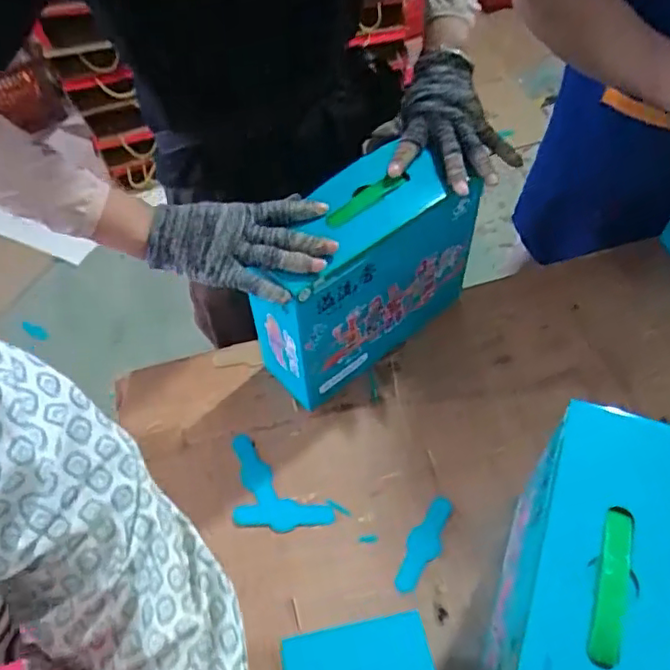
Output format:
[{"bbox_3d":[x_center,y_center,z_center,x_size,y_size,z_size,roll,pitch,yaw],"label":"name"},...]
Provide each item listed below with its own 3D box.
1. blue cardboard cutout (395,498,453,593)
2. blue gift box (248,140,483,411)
[{"bbox_3d":[0.095,0.218,0.642,0.035,0.009,0.110,23,59,17],"label":"blue cardboard cutout"},{"bbox_3d":[0.036,-0.064,0.701,0.249,0.232,0.083,-36,61,-21],"label":"blue gift box"}]

